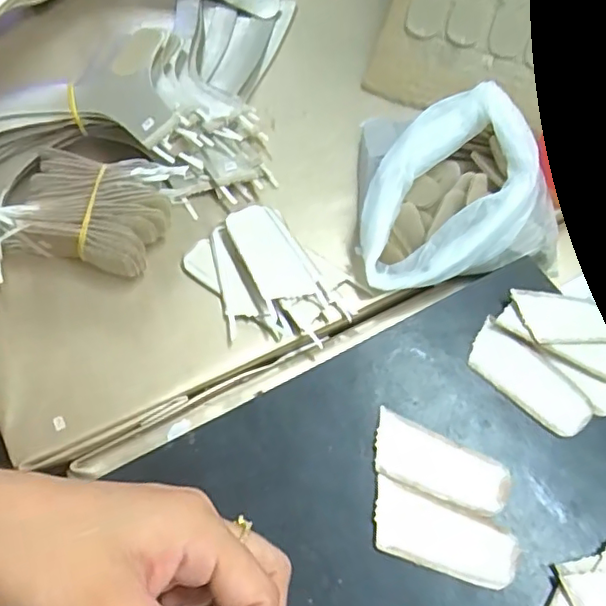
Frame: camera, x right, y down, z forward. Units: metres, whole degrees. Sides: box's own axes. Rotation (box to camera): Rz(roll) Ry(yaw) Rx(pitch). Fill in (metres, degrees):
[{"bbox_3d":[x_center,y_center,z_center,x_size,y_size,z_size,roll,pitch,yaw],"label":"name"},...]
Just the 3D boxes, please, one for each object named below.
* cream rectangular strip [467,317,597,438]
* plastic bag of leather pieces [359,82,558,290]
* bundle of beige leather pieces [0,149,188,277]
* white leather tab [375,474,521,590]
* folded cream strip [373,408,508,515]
[{"bbox_3d":[0.122,0.041,0.323,0.070,0.004,0.031,40,70,17],"label":"cream rectangular strip"},{"bbox_3d":[0.097,-0.074,0.371,0.119,0.059,0.132,1,64,1],"label":"plastic bag of leather pieces"},{"bbox_3d":[-0.132,-0.056,0.369,0.096,0.034,0.064,11,64,5],"label":"bundle of beige leather pieces"},{"bbox_3d":[0.067,0.112,0.287,0.070,0.004,0.032,19,65,9],"label":"white leather tab"},{"bbox_3d":[0.068,0.082,0.303,0.070,0.004,0.032,24,66,11],"label":"folded cream strip"}]

